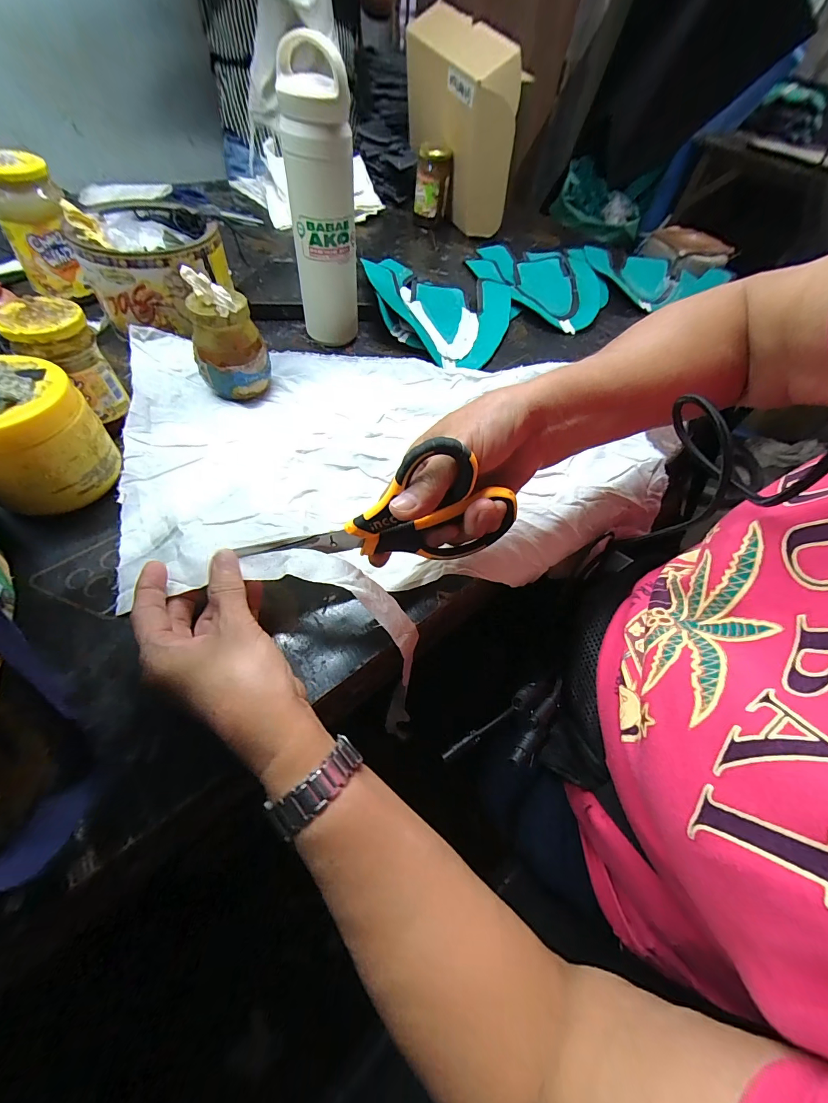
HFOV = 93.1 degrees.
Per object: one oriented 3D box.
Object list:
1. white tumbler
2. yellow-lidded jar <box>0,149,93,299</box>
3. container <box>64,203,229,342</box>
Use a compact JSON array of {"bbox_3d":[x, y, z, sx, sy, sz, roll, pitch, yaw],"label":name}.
[{"bbox_3d":[-0.099,-0.365,0.429,0.067,0.234,0.062,-4,58,-8],"label":"white tumbler"},{"bbox_3d":[-0.447,-0.381,0.472,0.074,0.130,0.066,-28,61,-21],"label":"yellow-lidded jar"},{"bbox_3d":[-0.298,-0.342,0.472,0.143,0.102,0.161,-3,57,-7],"label":"container"}]

